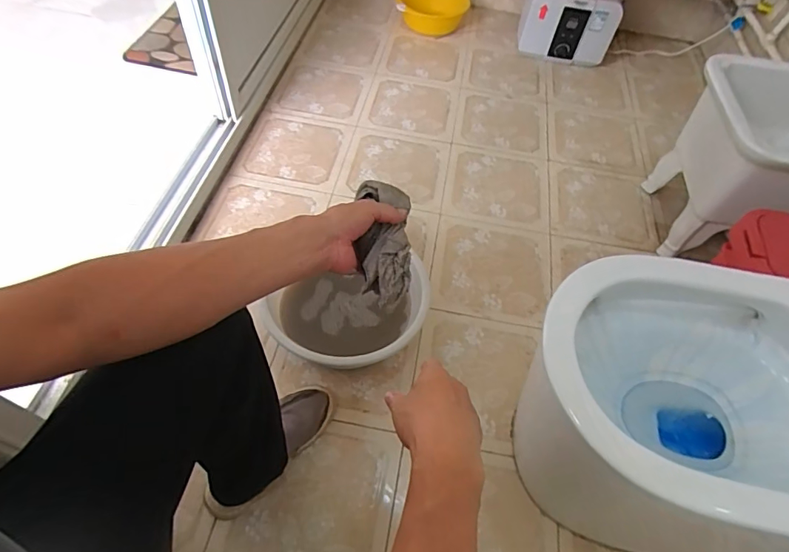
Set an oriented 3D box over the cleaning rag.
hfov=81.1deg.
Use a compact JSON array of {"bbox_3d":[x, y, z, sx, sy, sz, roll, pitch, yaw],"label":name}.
[{"bbox_3d":[-0.012,-0.042,0.565,0.064,0.033,0.163,-1,72,-5],"label":"cleaning rag"}]

